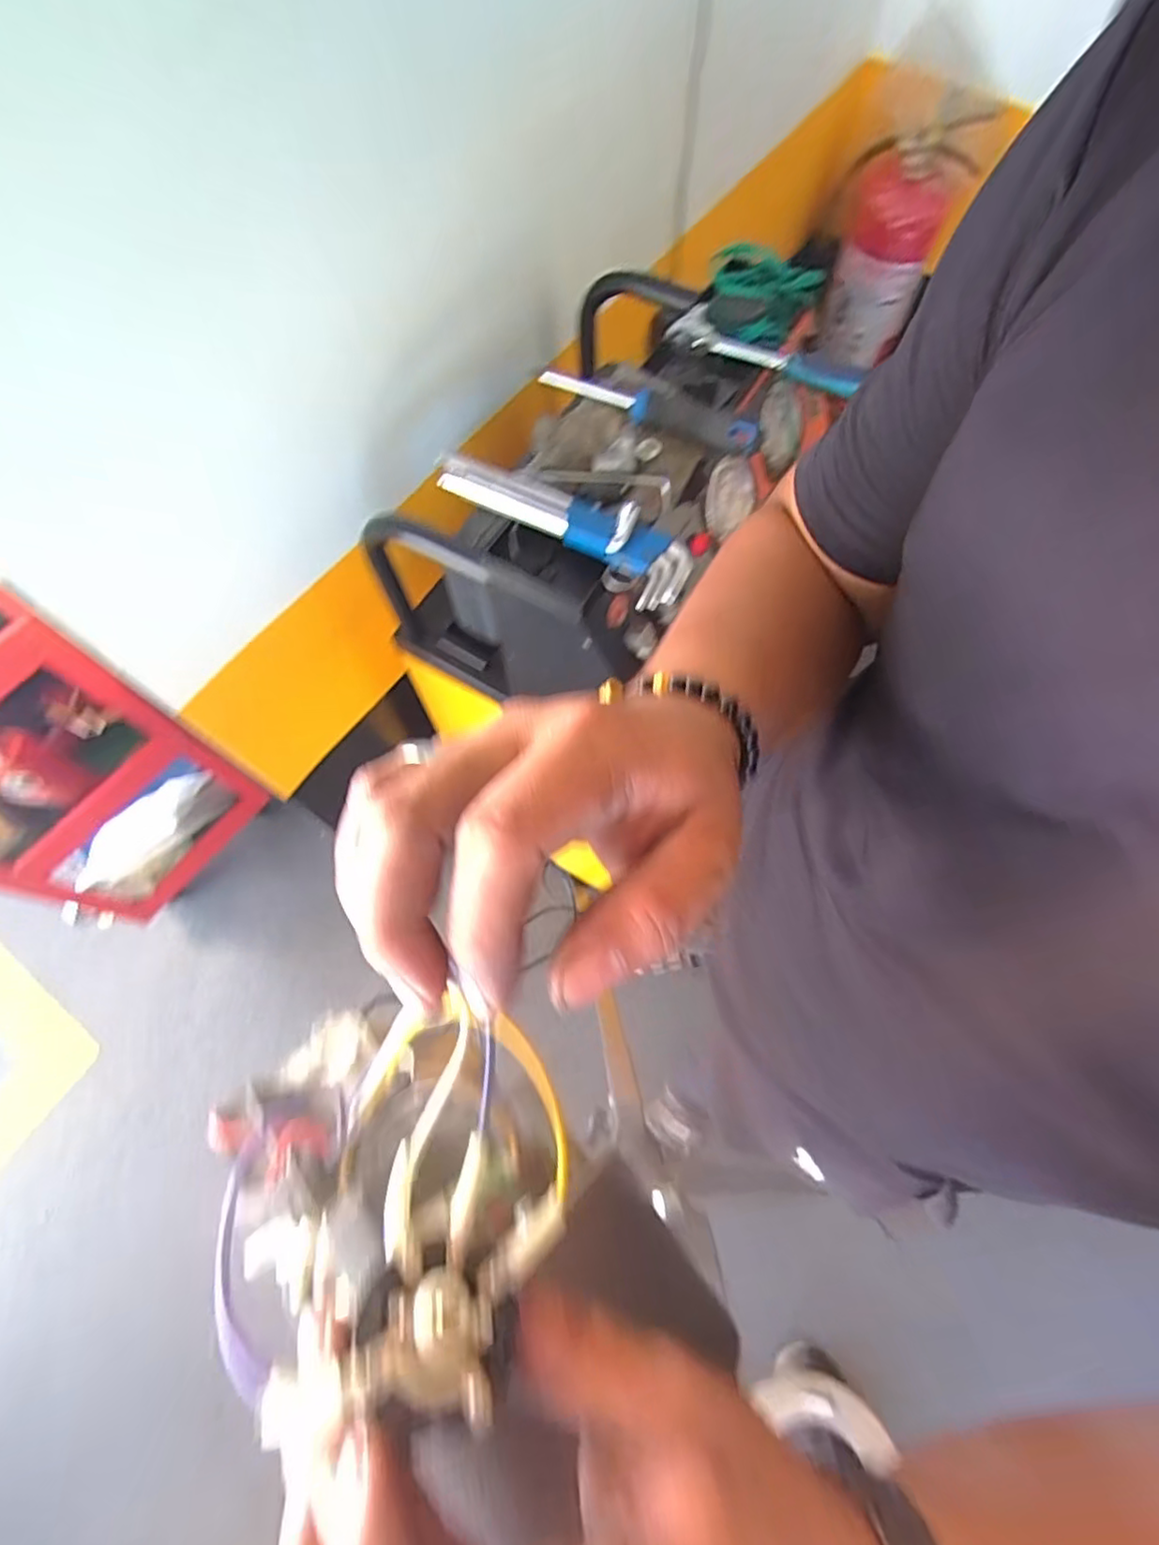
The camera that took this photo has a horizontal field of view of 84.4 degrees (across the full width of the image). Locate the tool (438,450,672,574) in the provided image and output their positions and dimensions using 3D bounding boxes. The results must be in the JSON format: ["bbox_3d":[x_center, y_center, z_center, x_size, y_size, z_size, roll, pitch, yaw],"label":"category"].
[{"bbox_3d":[-0.026,-0.208,0.494,0.193,0.026,0.046,25,70,10],"label":"tool"}]

